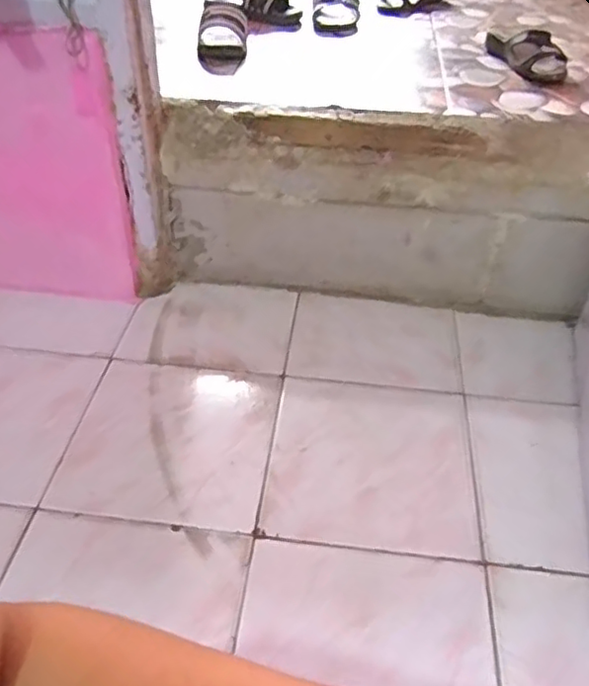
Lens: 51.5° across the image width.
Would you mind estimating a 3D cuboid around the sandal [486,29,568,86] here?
[{"bbox_3d":[0.495,-0.614,1.281,0.107,0.061,0.238,-10,43,-11],"label":"sandal"}]

